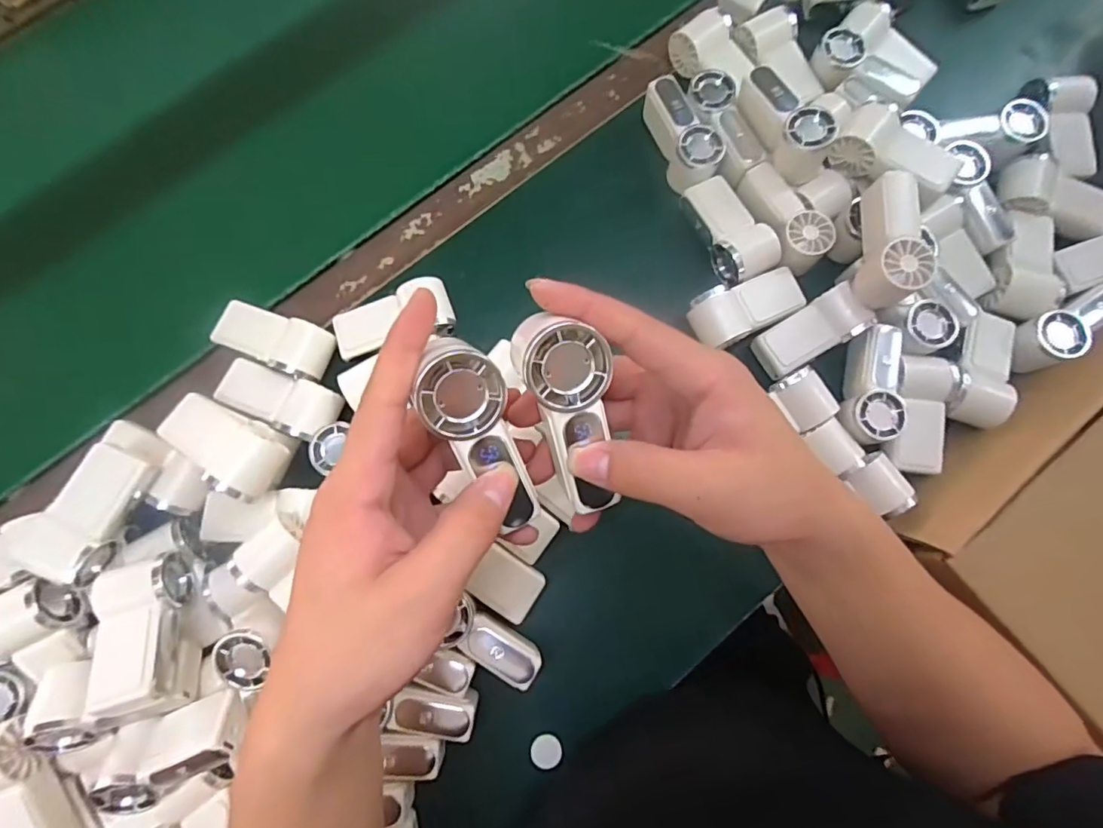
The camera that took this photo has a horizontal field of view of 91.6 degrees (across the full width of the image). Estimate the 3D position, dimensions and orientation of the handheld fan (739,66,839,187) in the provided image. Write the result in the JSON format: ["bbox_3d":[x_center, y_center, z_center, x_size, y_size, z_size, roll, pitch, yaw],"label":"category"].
[{"bbox_3d":[0.190,-0.238,0.432,0.034,0.039,0.090,-28,80,-6],"label":"handheld fan"}]

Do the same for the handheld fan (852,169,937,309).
[{"bbox_3d":[0.258,-0.131,0.410,0.035,0.047,0.092,0,79,-1],"label":"handheld fan"}]

